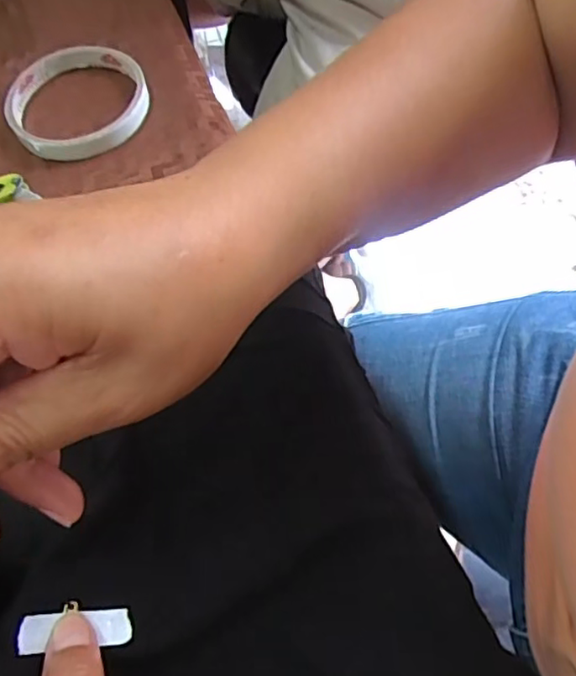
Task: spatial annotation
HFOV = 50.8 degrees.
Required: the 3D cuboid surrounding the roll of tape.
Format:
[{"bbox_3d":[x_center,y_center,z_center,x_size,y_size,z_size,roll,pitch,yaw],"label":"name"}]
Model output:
[{"bbox_3d":[-0.128,-0.147,0.371,0.083,0.014,0.086,-1,62,2],"label":"roll of tape"}]

